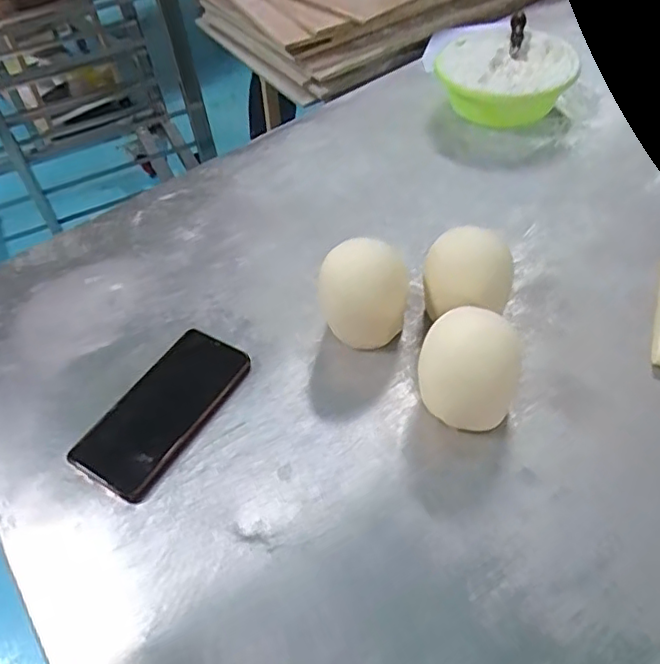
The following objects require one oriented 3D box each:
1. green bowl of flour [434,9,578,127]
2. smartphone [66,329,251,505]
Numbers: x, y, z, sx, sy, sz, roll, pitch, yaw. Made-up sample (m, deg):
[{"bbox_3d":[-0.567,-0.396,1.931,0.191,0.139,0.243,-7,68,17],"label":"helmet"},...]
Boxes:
[{"bbox_3d":[0.220,-0.323,0.764,0.167,0.068,0.183,5,51,10],"label":"green bowl of flour"},{"bbox_3d":[-0.140,0.065,0.514,0.083,0.007,0.159,24,56,23],"label":"smartphone"}]

